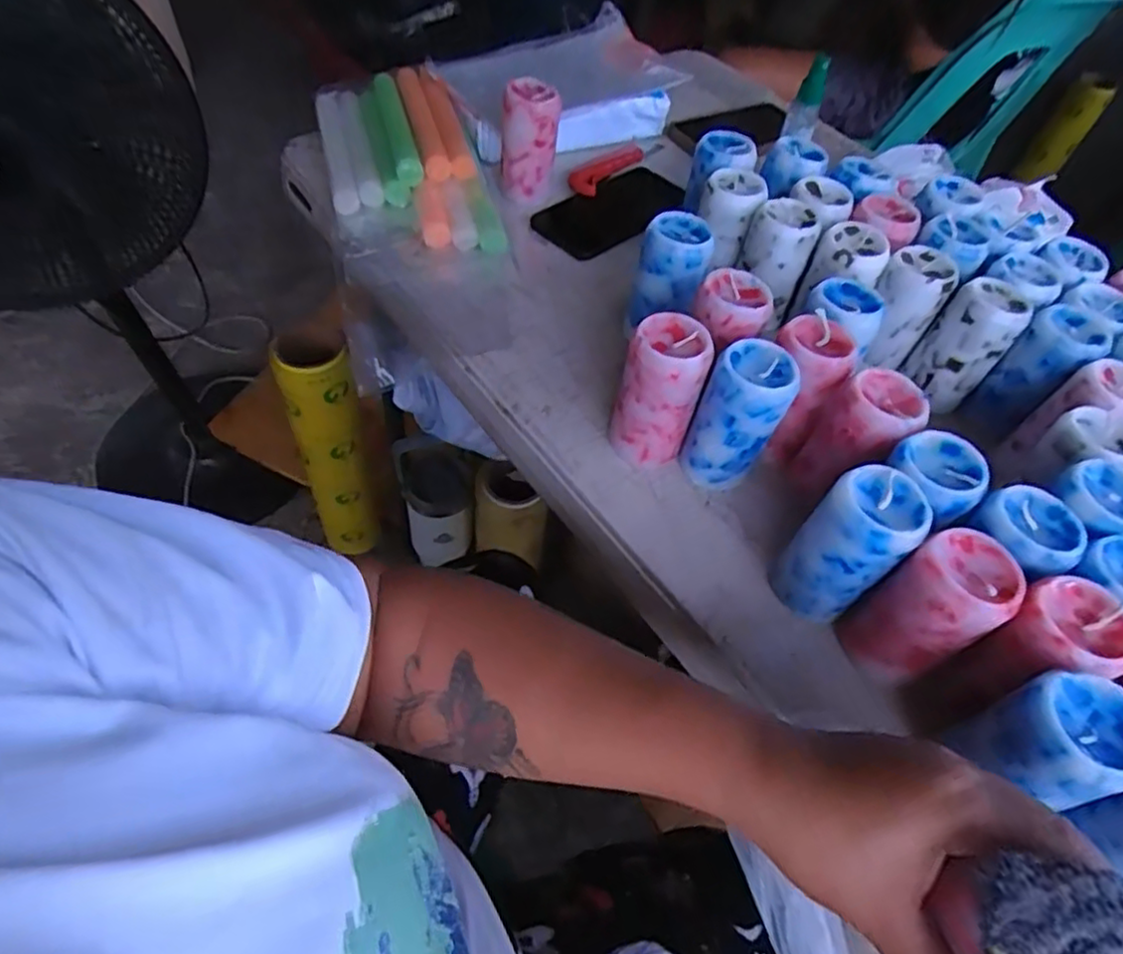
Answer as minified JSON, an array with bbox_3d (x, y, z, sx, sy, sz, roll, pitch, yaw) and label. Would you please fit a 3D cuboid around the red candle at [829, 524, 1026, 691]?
[{"bbox_3d":[0.196,0.073,0.363,0.052,0.086,0.047,-18,57,-17],"label":"red candle"}]

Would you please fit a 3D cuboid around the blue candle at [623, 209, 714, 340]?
[{"bbox_3d":[0.082,-0.147,0.517,0.050,0.091,0.056,15,54,6],"label":"blue candle"}]

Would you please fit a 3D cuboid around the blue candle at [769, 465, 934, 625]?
[{"bbox_3d":[0.161,0.040,0.381,0.052,0.086,0.048,-32,62,-25],"label":"blue candle"}]

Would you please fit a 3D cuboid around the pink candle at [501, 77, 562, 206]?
[{"bbox_3d":[-0.030,-0.304,0.621,0.051,0.093,0.048,3,53,-3],"label":"pink candle"}]

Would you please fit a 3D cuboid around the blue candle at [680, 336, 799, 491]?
[{"bbox_3d":[0.113,-0.038,0.434,0.045,0.089,0.050,31,57,17],"label":"blue candle"}]

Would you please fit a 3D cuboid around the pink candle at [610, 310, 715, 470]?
[{"bbox_3d":[0.062,-0.054,0.441,0.050,0.092,0.046,-14,56,-15],"label":"pink candle"}]

